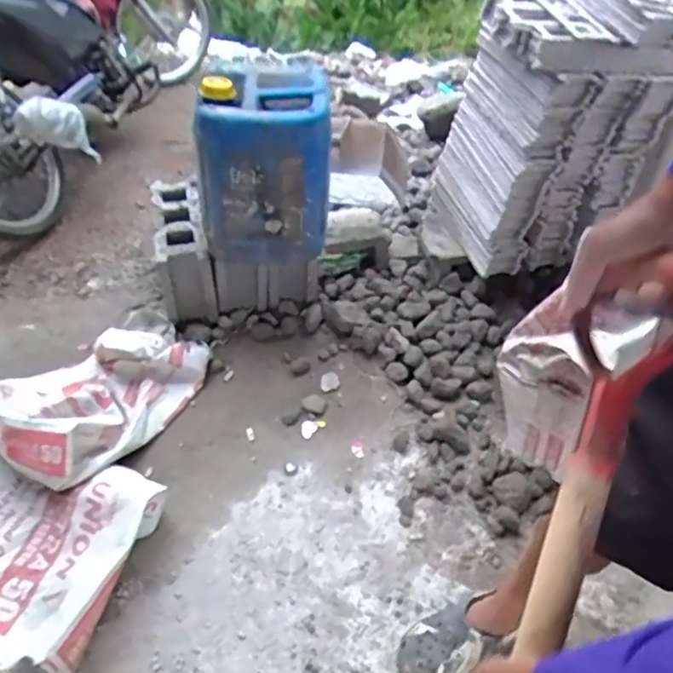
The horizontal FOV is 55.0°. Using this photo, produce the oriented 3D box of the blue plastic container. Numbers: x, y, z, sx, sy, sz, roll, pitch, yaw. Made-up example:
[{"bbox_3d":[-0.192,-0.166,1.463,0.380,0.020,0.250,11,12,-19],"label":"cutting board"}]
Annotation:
[{"bbox_3d":[-0.154,-0.366,1.436,0.281,0.352,0.228,-1,44,-2],"label":"blue plastic container"}]

